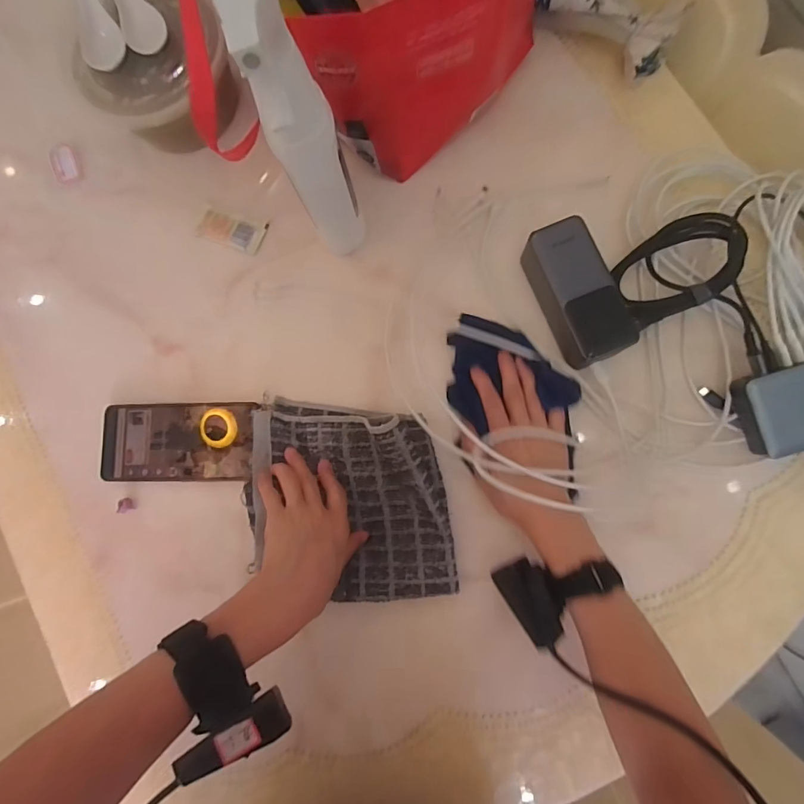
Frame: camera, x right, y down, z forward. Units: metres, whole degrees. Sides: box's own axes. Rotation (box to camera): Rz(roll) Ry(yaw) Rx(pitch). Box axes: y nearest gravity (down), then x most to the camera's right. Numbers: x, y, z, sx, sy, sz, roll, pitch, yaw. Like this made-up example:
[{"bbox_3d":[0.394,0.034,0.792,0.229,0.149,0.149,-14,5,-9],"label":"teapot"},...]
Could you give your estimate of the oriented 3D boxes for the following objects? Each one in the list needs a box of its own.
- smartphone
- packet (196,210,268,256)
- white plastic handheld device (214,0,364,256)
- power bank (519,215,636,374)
[{"bbox_3d":[-0.226,0.040,0.449,0.160,0.014,0.077,-1,83,5],"label":"smartphone"},{"bbox_3d":[-0.183,-0.185,0.481,0.072,0.008,0.037,19,85,7],"label":"packet"},{"bbox_3d":[-0.066,-0.183,0.331,0.046,0.273,0.069,-28,82,1],"label":"white plastic handheld device"},{"bbox_3d":[0.165,-0.101,0.413,0.061,0.049,0.131,-22,82,2],"label":"power bank"}]

